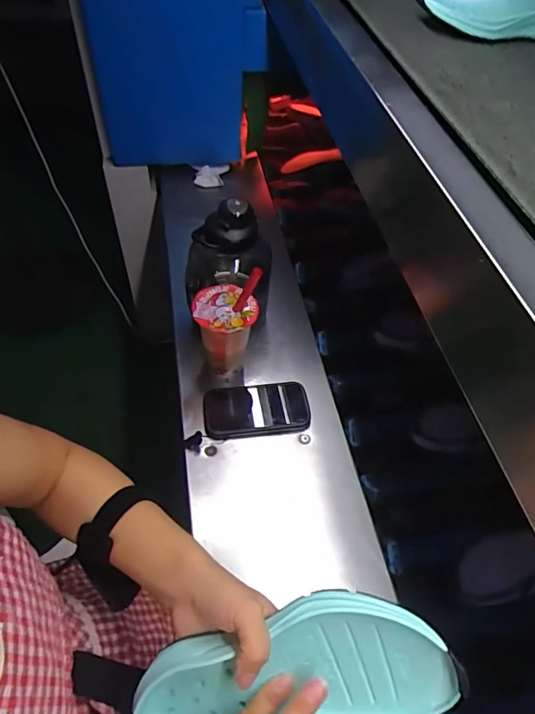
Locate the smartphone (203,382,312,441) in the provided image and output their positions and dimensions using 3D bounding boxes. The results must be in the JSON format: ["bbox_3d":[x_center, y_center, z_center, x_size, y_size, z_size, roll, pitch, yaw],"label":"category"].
[{"bbox_3d":[-0.016,0.079,0.711,0.158,0.013,0.087,-4,52,-8],"label":"smartphone"}]

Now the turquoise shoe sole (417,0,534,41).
[{"bbox_3d":[0.298,-0.430,0.579,0.223,0.043,0.065,0,53,-4],"label":"turquoise shoe sole"}]

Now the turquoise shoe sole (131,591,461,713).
[{"bbox_3d":[0.013,0.227,0.333,0.223,0.038,0.091,-17,90,9],"label":"turquoise shoe sole"}]

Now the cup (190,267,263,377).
[{"bbox_3d":[-0.060,-0.048,0.675,0.088,0.205,0.080,2,52,-3],"label":"cup"}]

